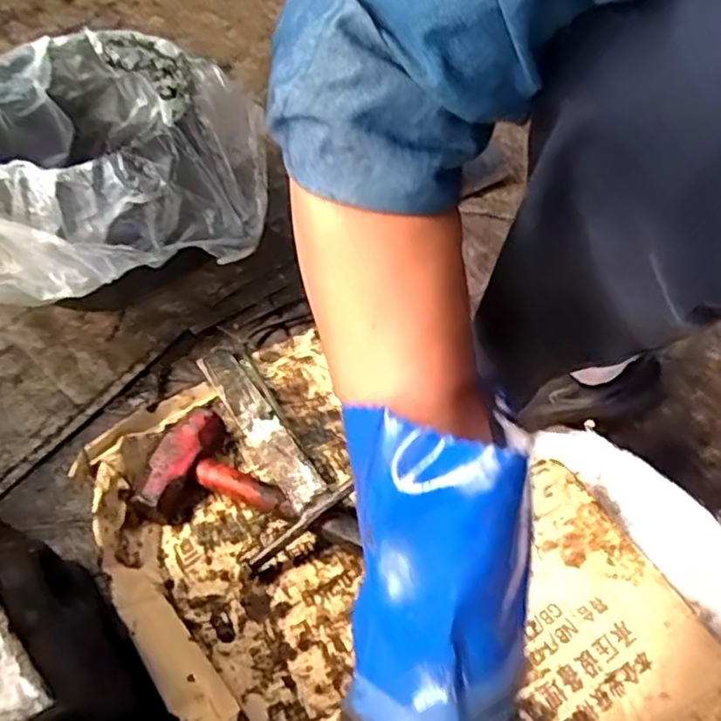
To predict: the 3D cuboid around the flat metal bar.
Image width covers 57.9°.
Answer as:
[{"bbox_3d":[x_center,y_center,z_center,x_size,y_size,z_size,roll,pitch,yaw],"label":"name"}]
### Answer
[{"bbox_3d":[-0.096,0.055,0.633,0.044,0.013,0.209,-29,59,-17],"label":"flat metal bar"}]

